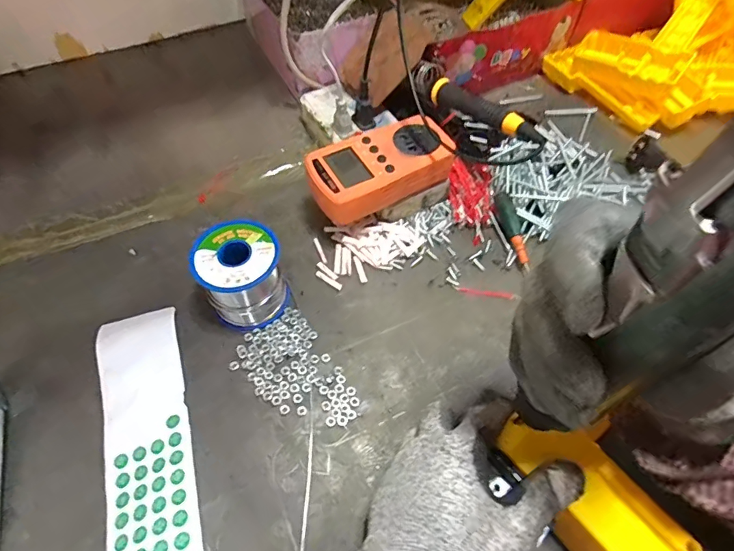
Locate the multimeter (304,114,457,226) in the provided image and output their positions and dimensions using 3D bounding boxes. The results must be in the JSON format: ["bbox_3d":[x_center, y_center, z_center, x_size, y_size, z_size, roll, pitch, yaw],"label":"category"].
[{"bbox_3d":[0.012,-0.098,0.402,0.131,0.033,0.066,-26,61,-17],"label":"multimeter"}]

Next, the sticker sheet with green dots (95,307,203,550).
[{"bbox_3d":[-0.153,0.117,0.312,0.060,0.014,0.217,-18,58,-12],"label":"sticker sheet with green dots"}]

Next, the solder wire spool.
[{"bbox_3d":[-0.099,0.001,0.360,0.063,0.063,0.062,0,56,0],"label":"solder wire spool"}]

